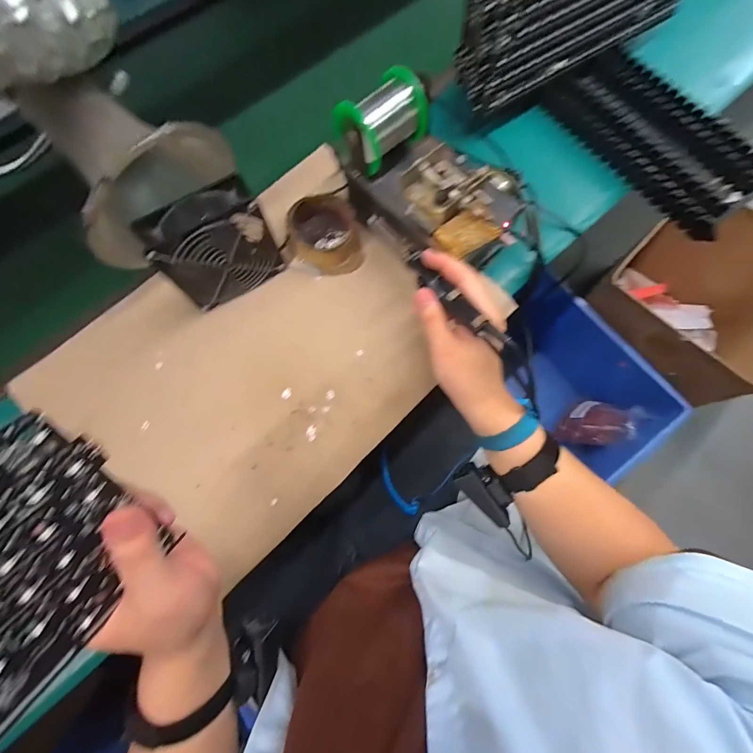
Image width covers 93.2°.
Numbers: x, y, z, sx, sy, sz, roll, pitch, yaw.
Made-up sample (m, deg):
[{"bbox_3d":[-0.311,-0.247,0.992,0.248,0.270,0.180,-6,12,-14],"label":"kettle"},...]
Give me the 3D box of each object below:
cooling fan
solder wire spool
[{"bbox_3d":[-0.173,-0.140,0.394,0.119,0.115,0.048,-27,76,-6],"label":"cooling fan"},{"bbox_3d":[0.007,-0.269,0.375,0.060,0.056,0.090,42,79,11],"label":"solder wire spool"}]

